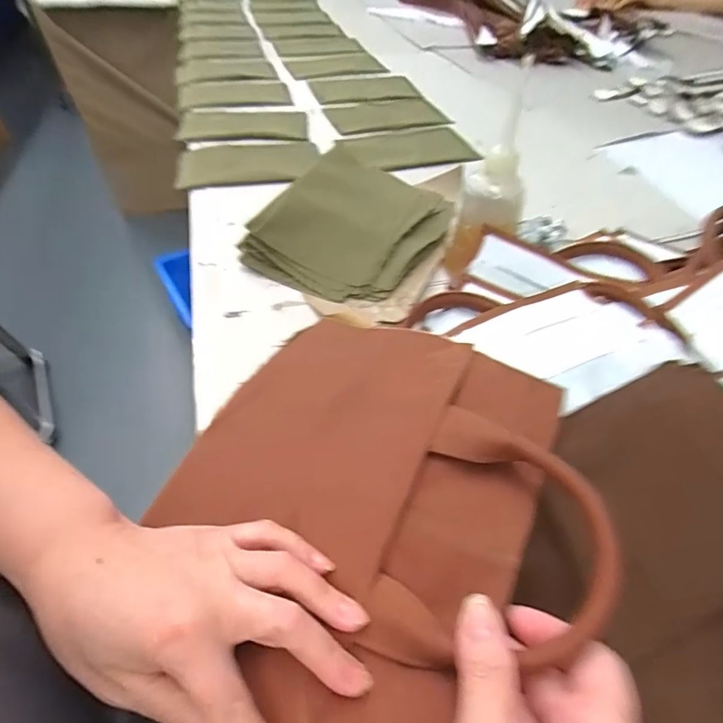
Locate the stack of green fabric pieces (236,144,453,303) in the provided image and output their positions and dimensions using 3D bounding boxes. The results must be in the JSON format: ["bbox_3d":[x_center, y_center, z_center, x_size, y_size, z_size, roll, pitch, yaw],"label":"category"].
[{"bbox_3d":[-0.003,-0.157,0.490,0.169,0.064,0.228,23,52,20],"label":"stack of green fabric pieces"}]

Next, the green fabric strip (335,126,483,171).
[{"bbox_3d":[0.068,-0.313,0.668,0.183,0.015,0.137,-18,48,-15],"label":"green fabric strip"}]

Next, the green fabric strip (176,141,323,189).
[{"bbox_3d":[-0.152,-0.271,0.622,0.184,0.014,0.130,-8,44,-8],"label":"green fabric strip"}]

